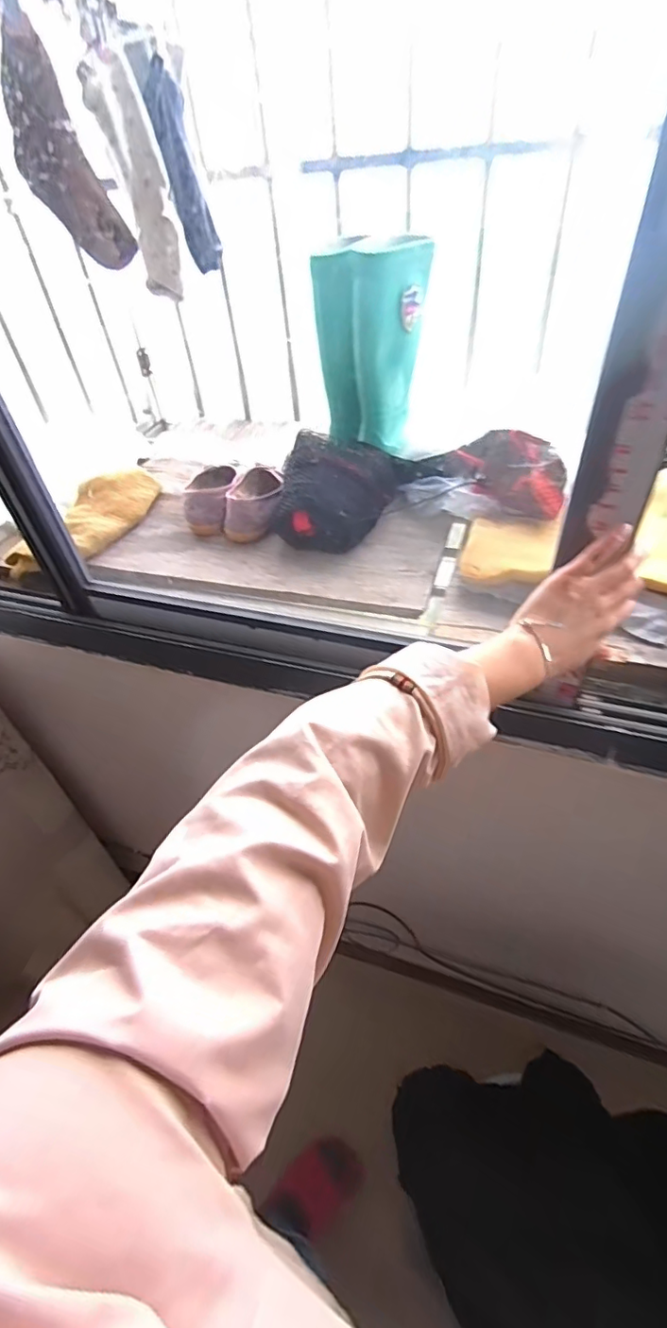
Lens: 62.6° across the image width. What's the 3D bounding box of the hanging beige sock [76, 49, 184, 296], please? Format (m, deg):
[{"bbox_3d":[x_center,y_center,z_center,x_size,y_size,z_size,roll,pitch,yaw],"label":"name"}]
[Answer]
[{"bbox_3d":[-0.235,-0.570,0.663,0.058,0.214,0.031,-15,46,-8],"label":"hanging beige sock"}]

